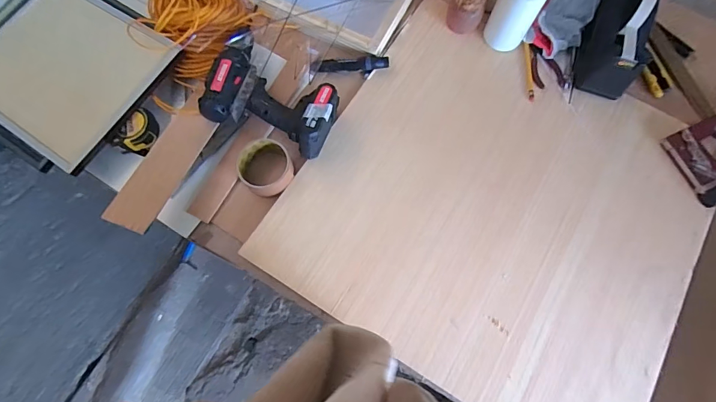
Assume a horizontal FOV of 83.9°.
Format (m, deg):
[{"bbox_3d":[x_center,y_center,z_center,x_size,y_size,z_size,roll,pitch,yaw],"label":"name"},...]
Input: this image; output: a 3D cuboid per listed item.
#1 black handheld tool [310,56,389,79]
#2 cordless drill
[{"bbox_3d":[-0.014,-0.234,0.693,0.132,0.019,0.028,-4,72,-3],"label":"black handheld tool"},{"bbox_3d":[-0.137,-0.179,0.645,0.220,0.075,0.166,20,71,5],"label":"cordless drill"}]

